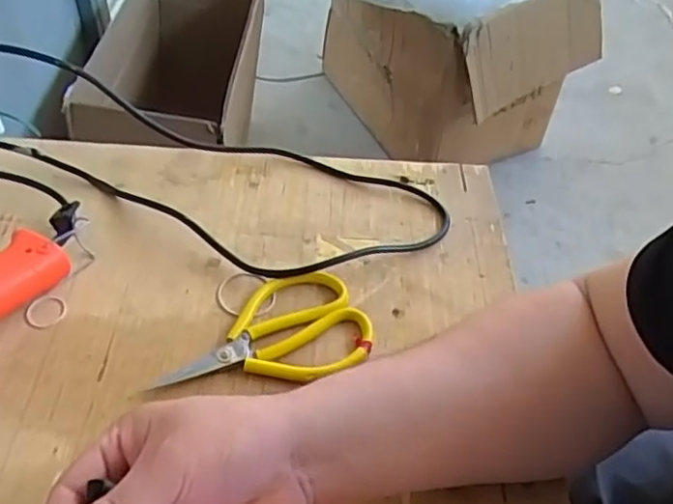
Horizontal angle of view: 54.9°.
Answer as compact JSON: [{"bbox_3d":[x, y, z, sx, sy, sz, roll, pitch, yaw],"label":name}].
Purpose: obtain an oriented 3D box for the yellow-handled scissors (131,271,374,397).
[{"bbox_3d":[-0.057,0.065,0.480,0.161,0.012,0.089,-15,51,-20],"label":"yellow-handled scissors"}]

